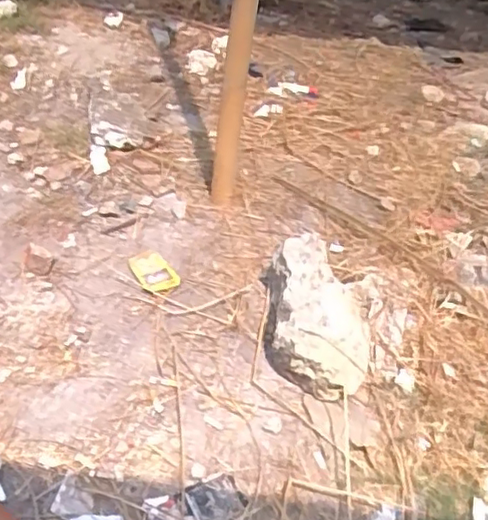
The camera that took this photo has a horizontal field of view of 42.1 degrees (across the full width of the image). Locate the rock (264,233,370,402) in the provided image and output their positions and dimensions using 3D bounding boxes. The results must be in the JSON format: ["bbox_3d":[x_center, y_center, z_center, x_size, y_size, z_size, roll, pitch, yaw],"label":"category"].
[{"bbox_3d":[0.130,0.088,1.107,0.177,0.103,0.280,3,42,1],"label":"rock"}]

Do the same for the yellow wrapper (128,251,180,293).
[{"bbox_3d":[-0.171,0.020,1.202,0.068,0.016,0.098,-17,49,-28],"label":"yellow wrapper"}]

